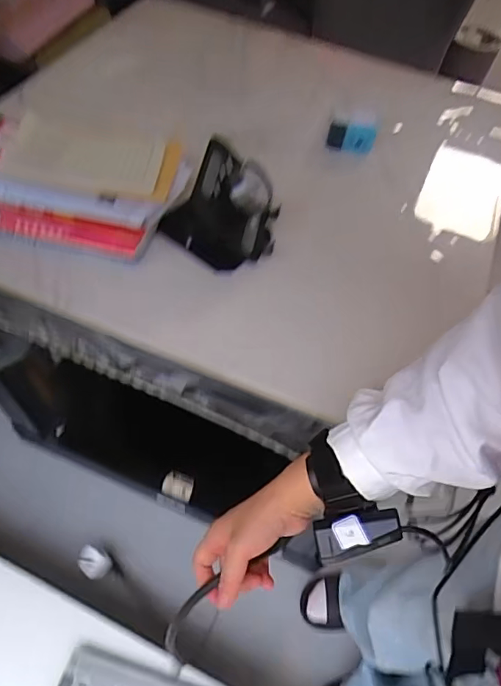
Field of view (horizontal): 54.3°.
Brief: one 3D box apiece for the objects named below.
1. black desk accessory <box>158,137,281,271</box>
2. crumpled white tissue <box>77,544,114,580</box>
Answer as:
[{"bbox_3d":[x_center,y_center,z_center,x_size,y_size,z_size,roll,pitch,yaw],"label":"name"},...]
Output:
[{"bbox_3d":[-0.026,-0.175,0.623,0.124,0.096,0.144,22,56,13],"label":"black desk accessory"},{"bbox_3d":[-0.324,0.452,1.013,0.071,0.024,0.056,39,61,22],"label":"crumpled white tissue"}]

